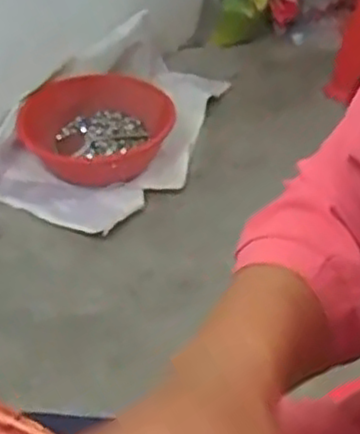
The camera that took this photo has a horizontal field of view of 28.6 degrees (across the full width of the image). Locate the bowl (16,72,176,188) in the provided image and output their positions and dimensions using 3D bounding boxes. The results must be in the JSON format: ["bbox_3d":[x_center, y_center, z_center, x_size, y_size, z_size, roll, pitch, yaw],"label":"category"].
[{"bbox_3d":[-0.202,-0.227,1.787,0.356,0.128,0.408,5,41,5],"label":"bowl"}]

